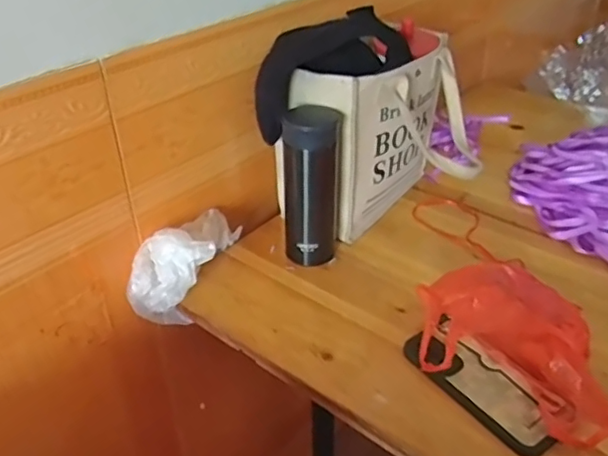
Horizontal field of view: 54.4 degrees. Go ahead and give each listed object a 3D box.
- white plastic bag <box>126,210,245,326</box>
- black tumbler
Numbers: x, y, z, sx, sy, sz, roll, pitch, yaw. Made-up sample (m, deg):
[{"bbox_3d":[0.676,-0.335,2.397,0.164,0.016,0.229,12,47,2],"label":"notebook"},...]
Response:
[{"bbox_3d":[-0.144,0.046,0.729,0.092,0.123,0.157,7,36,12],"label":"white plastic bag"},{"bbox_3d":[0.009,-0.046,0.717,0.061,0.191,0.057,0,33,0],"label":"black tumbler"}]

